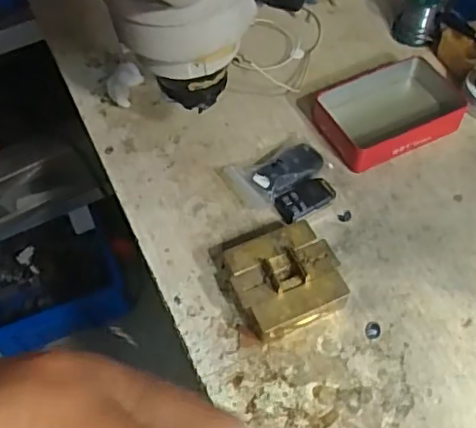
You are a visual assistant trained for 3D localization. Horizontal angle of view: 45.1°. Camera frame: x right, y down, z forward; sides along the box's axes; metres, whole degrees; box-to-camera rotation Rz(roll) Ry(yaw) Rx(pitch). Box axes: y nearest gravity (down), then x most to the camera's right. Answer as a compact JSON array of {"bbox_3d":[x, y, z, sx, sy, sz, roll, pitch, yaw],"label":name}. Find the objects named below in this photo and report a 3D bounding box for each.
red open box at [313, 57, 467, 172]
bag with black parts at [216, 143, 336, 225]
[{"bbox_3d":[0.157,-0.107,0.578,0.148,0.031,0.093,-21,58,-10],"label":"red open box"},{"bbox_3d":[0.040,-0.029,0.540,0.094,0.025,0.079,-17,58,-8],"label":"bag with black parts"}]

